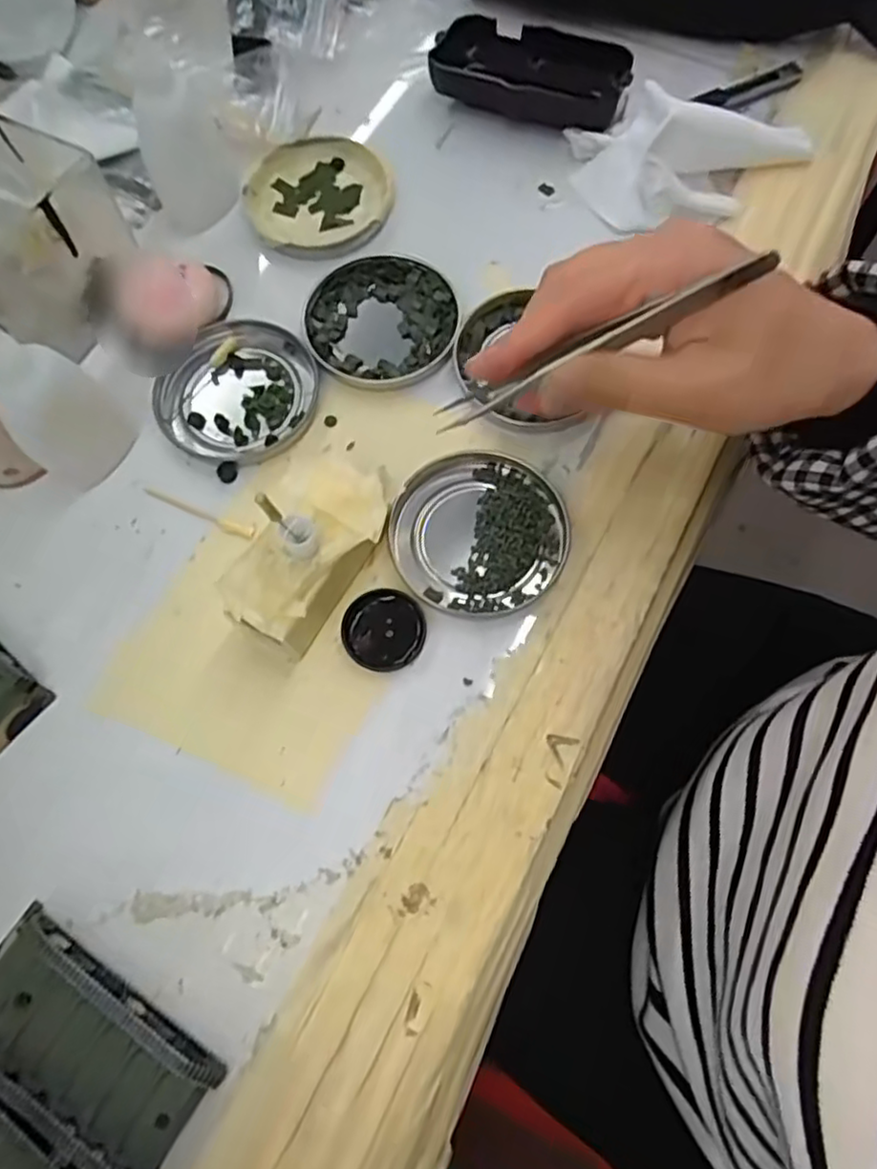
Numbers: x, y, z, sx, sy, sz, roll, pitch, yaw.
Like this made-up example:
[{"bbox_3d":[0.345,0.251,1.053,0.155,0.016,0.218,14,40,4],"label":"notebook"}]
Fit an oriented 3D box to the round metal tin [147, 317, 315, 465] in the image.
[{"bbox_3d":[-0.102,-0.097,0.336,0.078,0.010,0.074,0,72,1],"label":"round metal tin"}]

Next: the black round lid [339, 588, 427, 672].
[{"bbox_3d":[-0.024,0.020,0.292,0.036,0.005,0.035,0,72,1],"label":"black round lid"}]

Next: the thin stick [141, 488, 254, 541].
[{"bbox_3d":[-0.113,-0.034,0.313,0.059,0.004,0.007,20,73,7],"label":"thin stick"}]

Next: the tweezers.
[{"bbox_3d":[0.051,-0.083,0.238,0.126,0.009,0.007,-18,68,34],"label":"tweezers"}]

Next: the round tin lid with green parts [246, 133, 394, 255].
[{"bbox_3d":[-0.066,-0.214,0.371,0.079,0.013,0.077,0,72,1],"label":"round tin lid with green parts"}]

